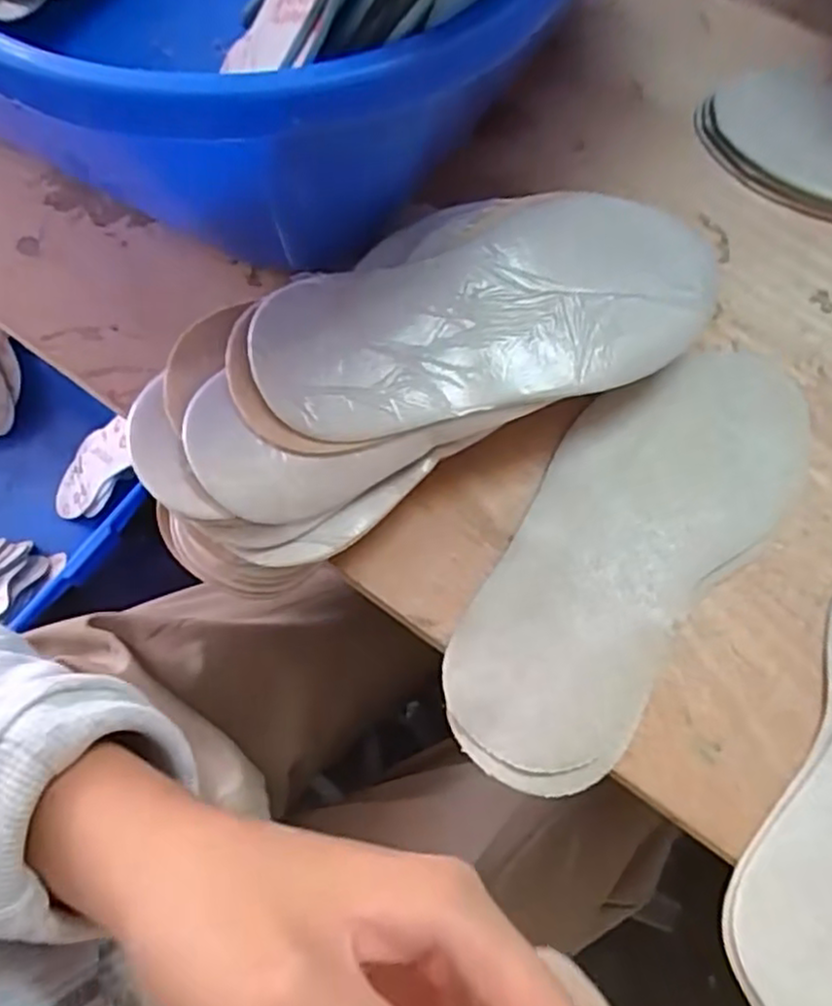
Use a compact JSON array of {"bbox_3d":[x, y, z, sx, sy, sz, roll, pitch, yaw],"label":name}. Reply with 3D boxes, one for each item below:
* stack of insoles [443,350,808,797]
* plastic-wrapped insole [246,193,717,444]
[{"bbox_3d":[0.099,0.012,0.331,0.095,0.009,0.241,37,70,16],"label":"stack of insoles"},{"bbox_3d":[0.037,-0.085,0.326,0.216,0.033,0.087,-22,67,-9],"label":"plastic-wrapped insole"}]

